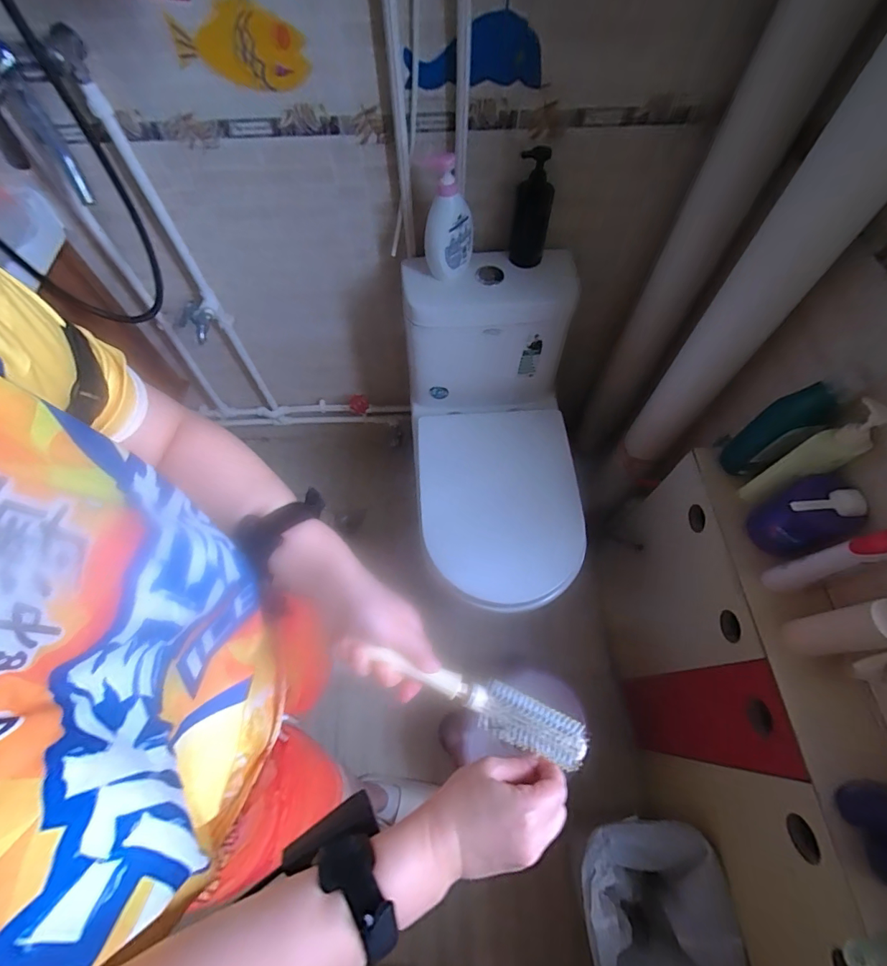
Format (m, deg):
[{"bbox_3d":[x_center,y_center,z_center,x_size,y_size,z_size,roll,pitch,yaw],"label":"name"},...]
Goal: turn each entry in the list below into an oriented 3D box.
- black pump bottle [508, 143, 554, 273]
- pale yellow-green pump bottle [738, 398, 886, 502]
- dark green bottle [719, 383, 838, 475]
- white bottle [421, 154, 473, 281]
[{"bbox_3d":[0.166,-0.507,0.816,0.069,0.191,0.081,11,64,6],"label":"black pump bottle"},{"bbox_3d":[0.535,-0.029,0.641,0.053,0.221,0.055,-25,66,-12],"label":"pale yellow-green pump bottle"},{"bbox_3d":[0.517,-0.076,0.689,0.044,0.202,0.066,-35,68,-16],"label":"dark green bottle"},{"bbox_3d":[0.009,-0.446,0.757,0.087,0.197,0.064,1,63,1],"label":"white bottle"}]

